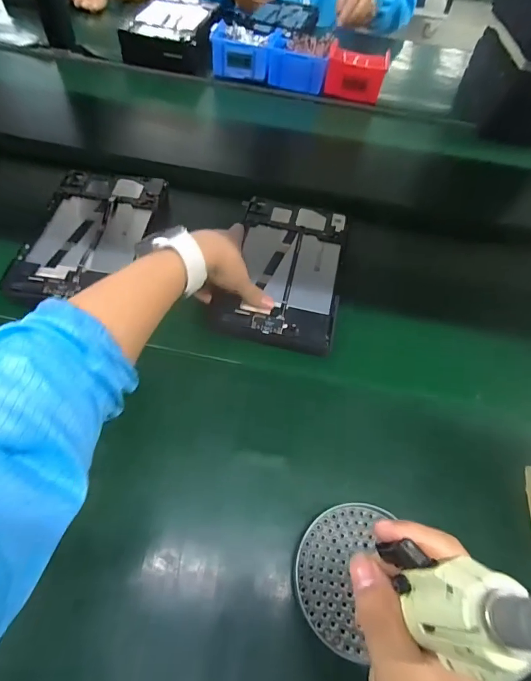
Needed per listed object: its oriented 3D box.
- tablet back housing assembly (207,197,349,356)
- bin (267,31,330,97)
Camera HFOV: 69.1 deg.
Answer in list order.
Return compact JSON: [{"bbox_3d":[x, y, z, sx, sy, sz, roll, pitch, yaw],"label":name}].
[{"bbox_3d":[0.028,-0.096,0.514,0.148,0.015,0.238,12,58,5],"label":"tablet back housing assembly"},{"bbox_3d":[0.064,-0.581,0.801,0.119,0.062,0.135,5,58,0],"label":"bin"}]

